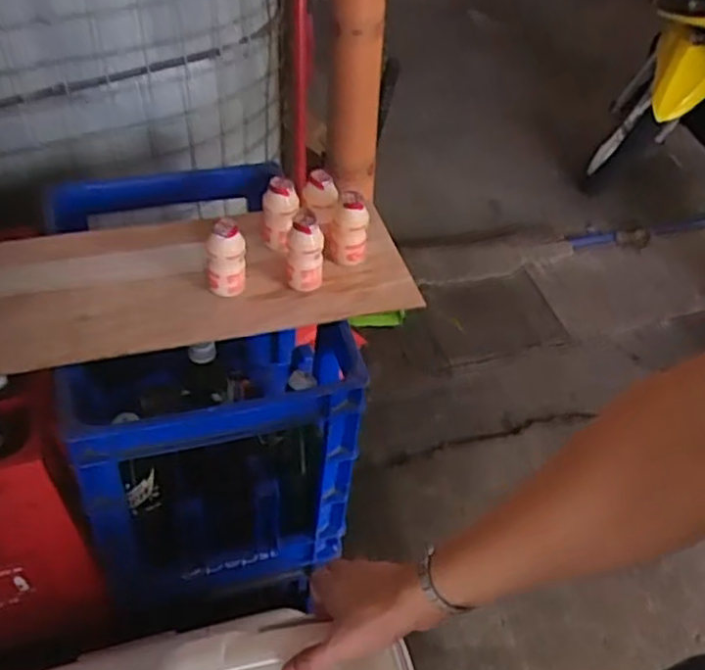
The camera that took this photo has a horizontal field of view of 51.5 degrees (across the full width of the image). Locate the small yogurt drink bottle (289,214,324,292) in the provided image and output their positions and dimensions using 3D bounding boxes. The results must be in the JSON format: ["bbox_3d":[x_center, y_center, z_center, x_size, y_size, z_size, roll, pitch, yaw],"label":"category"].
[{"bbox_3d":[-0.049,-0.087,0.783,0.035,0.082,0.033,2,47,-4],"label":"small yogurt drink bottle"}]

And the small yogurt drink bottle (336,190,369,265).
[{"bbox_3d":[0.000,-0.117,0.814,0.035,0.088,0.031,5,47,-1],"label":"small yogurt drink bottle"}]

